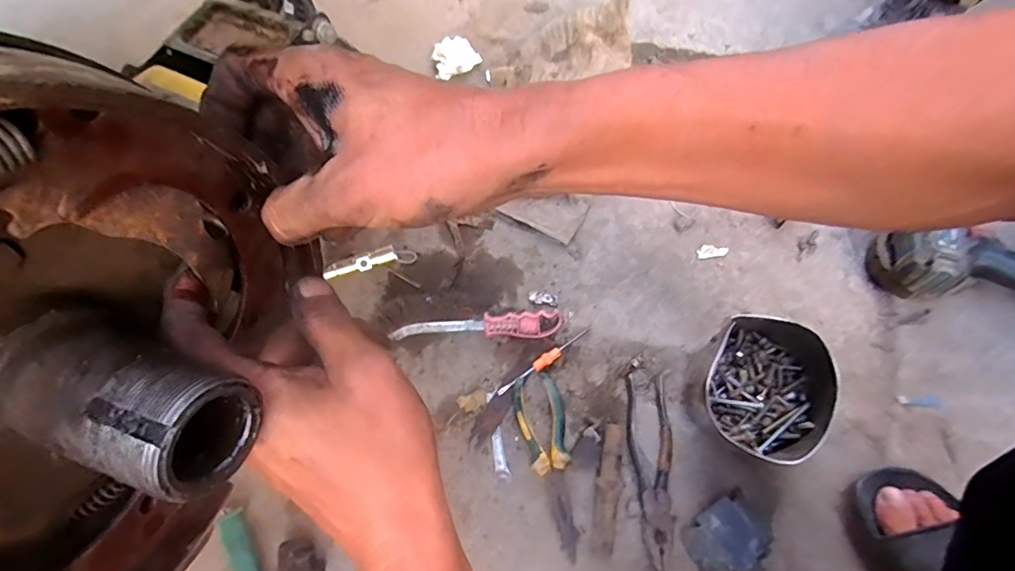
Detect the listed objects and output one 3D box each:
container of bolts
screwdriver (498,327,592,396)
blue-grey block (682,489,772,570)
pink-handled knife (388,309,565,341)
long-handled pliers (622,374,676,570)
[{"bbox_3d":[0.277,0.108,0.527,0.124,0.096,0.130,-1,66,3],"label":"container of bolts"},{"bbox_3d":[0.046,0.091,0.595,0.136,0.012,0.015,-38,69,-12],"label":"screwdriver"},{"bbox_3d":[0.223,0.256,0.496,0.076,0.028,0.060,-33,69,-11],"label":"blue-grey block"},{"bbox_3d":[-0.037,0.052,0.611,0.212,0.028,0.030,-5,66,2],"label":"pink-handled knife"},{"bbox_3d":[0.157,0.194,0.534,0.050,0.025,0.192,0,66,4],"label":"long-handled pliers"}]

